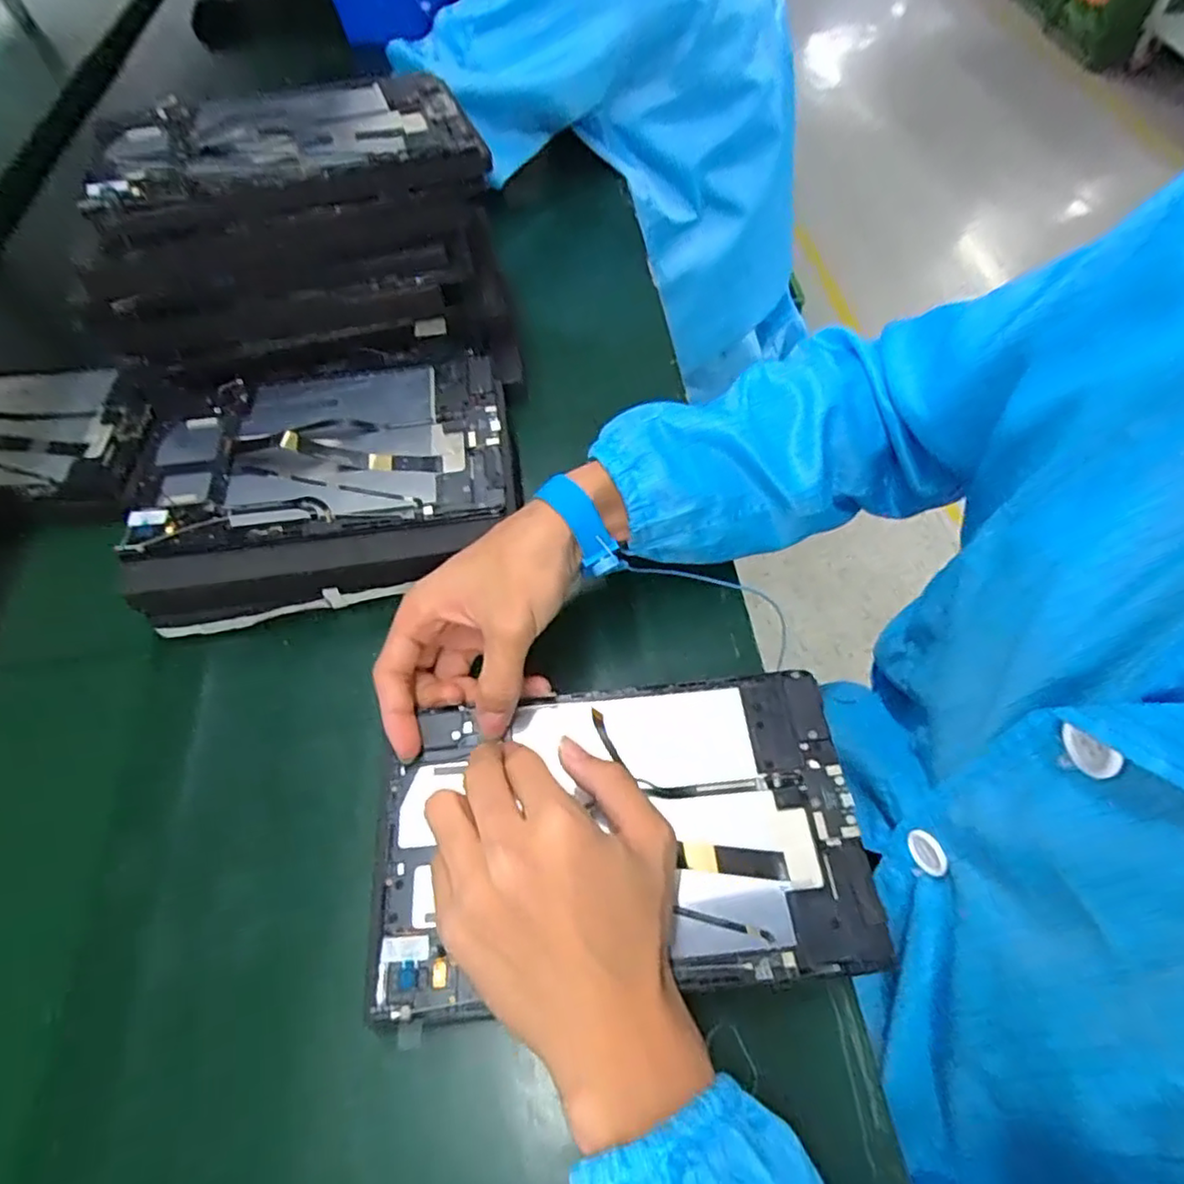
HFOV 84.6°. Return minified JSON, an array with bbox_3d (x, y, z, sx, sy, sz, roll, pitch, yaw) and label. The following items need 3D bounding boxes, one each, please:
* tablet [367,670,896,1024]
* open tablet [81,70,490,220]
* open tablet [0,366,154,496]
[{"bbox_3d":[0.013,0.120,0.336,0.242,0.008,0.148,-6,58,-1],"label":"tablet"},{"bbox_3d":[-0.201,-0.303,0.435,0.232,0.021,0.144,-15,58,-7],"label":"open tablet"},{"bbox_3d":[-0.464,-0.129,0.507,0.227,0.021,0.134,-5,58,-1],"label":"open tablet"}]

